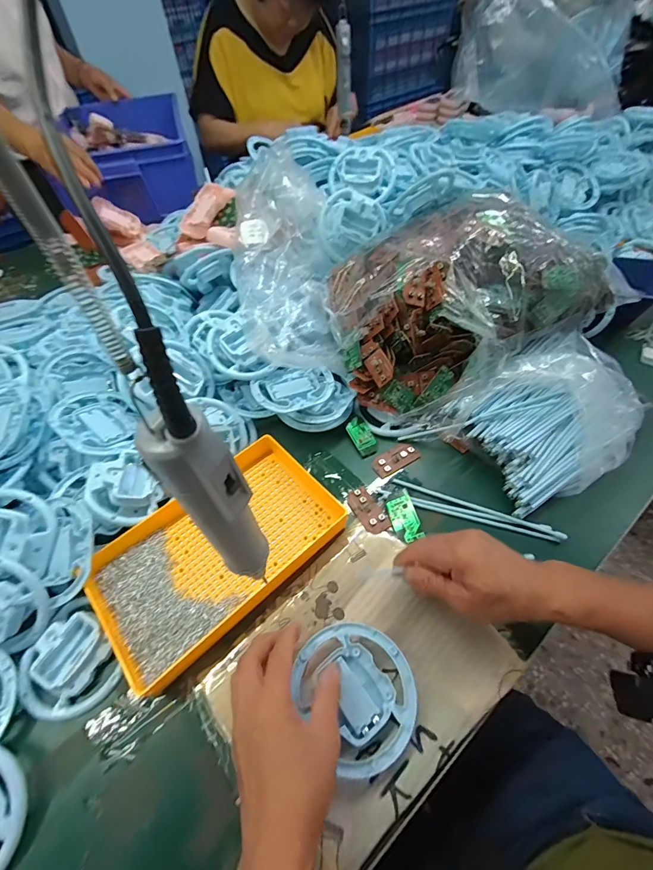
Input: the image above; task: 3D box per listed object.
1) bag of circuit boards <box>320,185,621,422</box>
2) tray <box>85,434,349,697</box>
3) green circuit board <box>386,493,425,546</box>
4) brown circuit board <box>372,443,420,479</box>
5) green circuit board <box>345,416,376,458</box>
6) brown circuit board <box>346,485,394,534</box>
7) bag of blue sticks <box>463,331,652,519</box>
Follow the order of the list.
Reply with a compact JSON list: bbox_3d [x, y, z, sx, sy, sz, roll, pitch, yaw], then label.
[{"bbox_3d":[0.174,-0.195,0.511,0.357,0.128,0.232,-27,57,-16],"label":"bag of circuit boards"},{"bbox_3d":[-0.115,0.111,0.404,0.247,0.026,0.157,-38,65,-20],"label":"tray"},{"bbox_3d":[0.089,0.096,0.430,0.029,0.004,0.053,-23,55,10],"label":"green circuit board"},{"bbox_3d":[0.088,0.031,0.483,0.059,0.007,0.029,-27,57,-16],"label":"brown circuit board"},{"bbox_3d":[0.047,0.001,0.503,0.029,0.011,0.056,-21,56,-12],"label":"green circuit board"},{"bbox_3d":[0.048,0.088,0.443,0.030,0.009,0.060,-27,57,-16],"label":"brown circuit board"},{"bbox_3d":[0.274,-0.029,0.452,0.226,0.075,0.166,-31,58,-17],"label":"bag of blue sticks"}]

